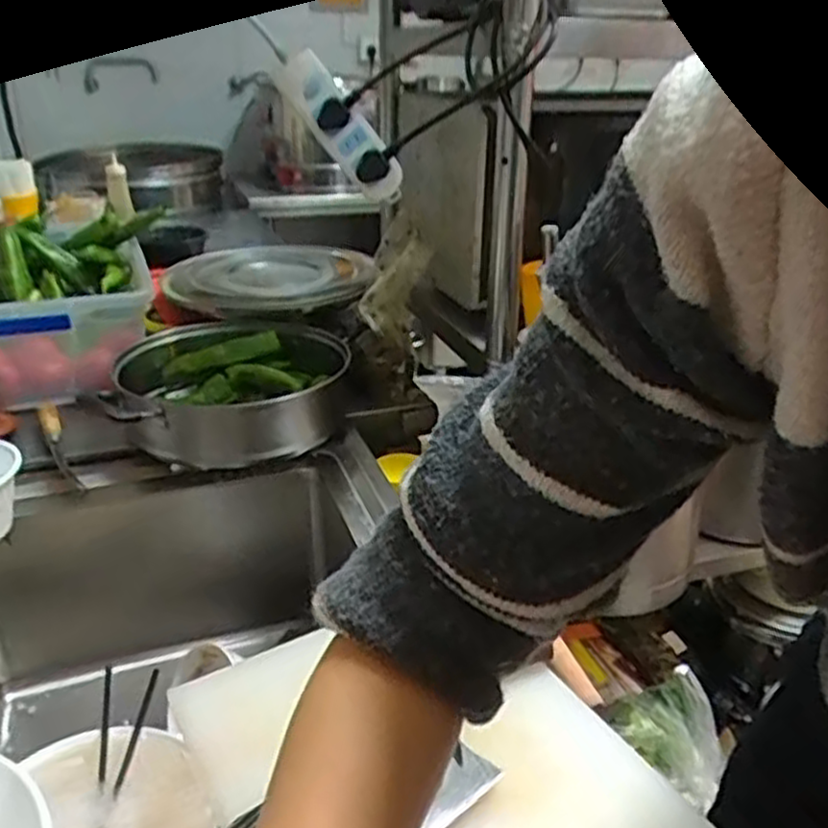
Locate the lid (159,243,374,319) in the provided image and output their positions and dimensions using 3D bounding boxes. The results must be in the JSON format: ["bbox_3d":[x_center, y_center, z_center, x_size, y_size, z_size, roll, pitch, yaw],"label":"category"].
[{"bbox_3d":[-0.256,-0.234,1.335,0.376,0.065,0.309,23,32,38],"label":"lid"}]

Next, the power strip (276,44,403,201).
[{"bbox_3d":[-0.080,-0.316,0.848,0.046,0.175,0.047,-35,3,35],"label":"power strip"}]

